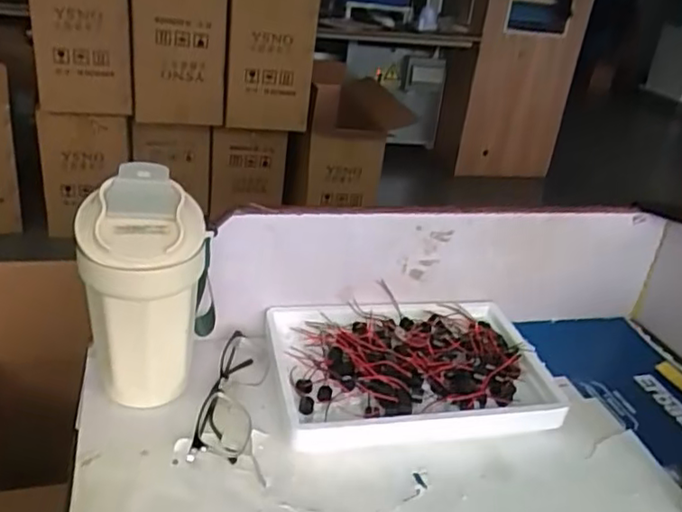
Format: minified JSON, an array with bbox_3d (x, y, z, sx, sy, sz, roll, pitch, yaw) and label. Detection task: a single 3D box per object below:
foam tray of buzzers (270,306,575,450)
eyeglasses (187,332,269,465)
[{"bbox_3d":[0.065,0.096,0.562,0.243,0.048,0.156,0,27,-13],"label":"foam tray of buzzers"},{"bbox_3d":[-0.087,0.115,0.514,0.041,0.026,0.141,6,26,-1],"label":"eyeglasses"}]

